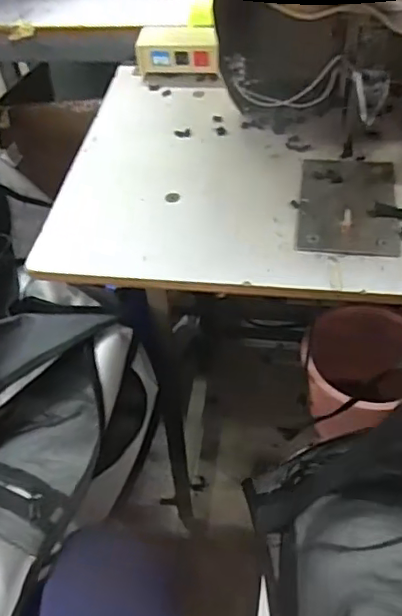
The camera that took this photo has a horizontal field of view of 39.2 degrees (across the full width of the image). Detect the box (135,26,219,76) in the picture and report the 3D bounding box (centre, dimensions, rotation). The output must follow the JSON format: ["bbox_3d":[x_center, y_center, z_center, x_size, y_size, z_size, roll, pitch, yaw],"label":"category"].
[{"bbox_3d":[-0.031,-0.332,0.726,0.099,0.050,0.038,5,51,10],"label":"box"}]

